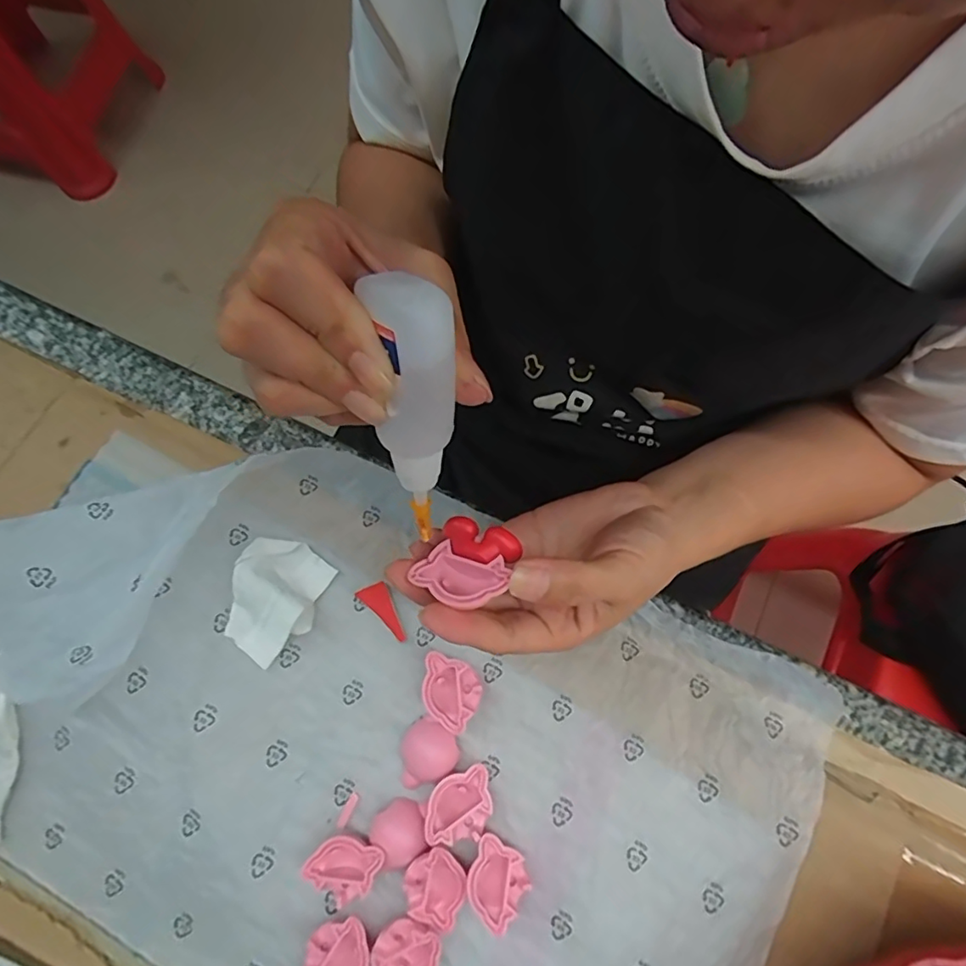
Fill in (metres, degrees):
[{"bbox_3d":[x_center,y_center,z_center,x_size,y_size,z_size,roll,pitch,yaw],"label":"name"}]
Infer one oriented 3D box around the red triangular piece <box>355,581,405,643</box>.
[{"bbox_3d":[-0.049,0.065,0.291,0.034,0.006,0.014,43,79,9],"label":"red triangular piece"}]

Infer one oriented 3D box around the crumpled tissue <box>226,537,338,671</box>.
[{"bbox_3d":[-0.108,0.059,0.284,0.043,0.015,0.060,21,76,4],"label":"crumpled tissue"}]

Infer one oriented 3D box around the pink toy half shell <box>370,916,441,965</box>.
[{"bbox_3d":[-0.034,0.208,0.248,0.031,0.017,0.026,-24,77,-7],"label":"pink toy half shell"}]

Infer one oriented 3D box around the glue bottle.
[{"bbox_3d":[-0.021,-0.018,0.170,0.025,0.084,0.021,3,40,0],"label":"glue bottle"}]

